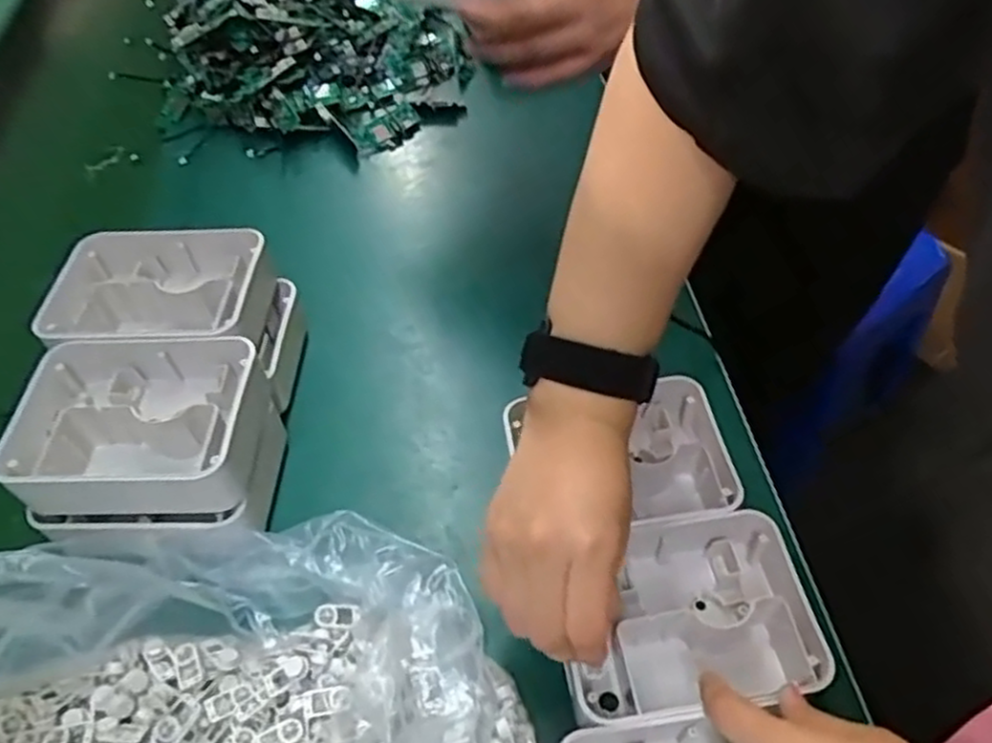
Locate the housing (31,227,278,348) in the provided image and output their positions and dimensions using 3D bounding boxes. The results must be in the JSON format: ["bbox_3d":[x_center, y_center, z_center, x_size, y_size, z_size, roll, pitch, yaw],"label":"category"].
[{"bbox_3d":[-0.220,-0.047,0.495,0.145,0.040,0.099,-3,51,1],"label":"housing"}]

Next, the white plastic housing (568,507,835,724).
[{"bbox_3d":[0.098,0.131,0.404,0.125,0.044,0.102,-9,52,-4],"label":"white plastic housing"}]

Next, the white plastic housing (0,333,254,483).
[{"bbox_3d":[-0.214,0.030,0.437,0.143,0.043,0.100,-1,52,2],"label":"white plastic housing"}]

